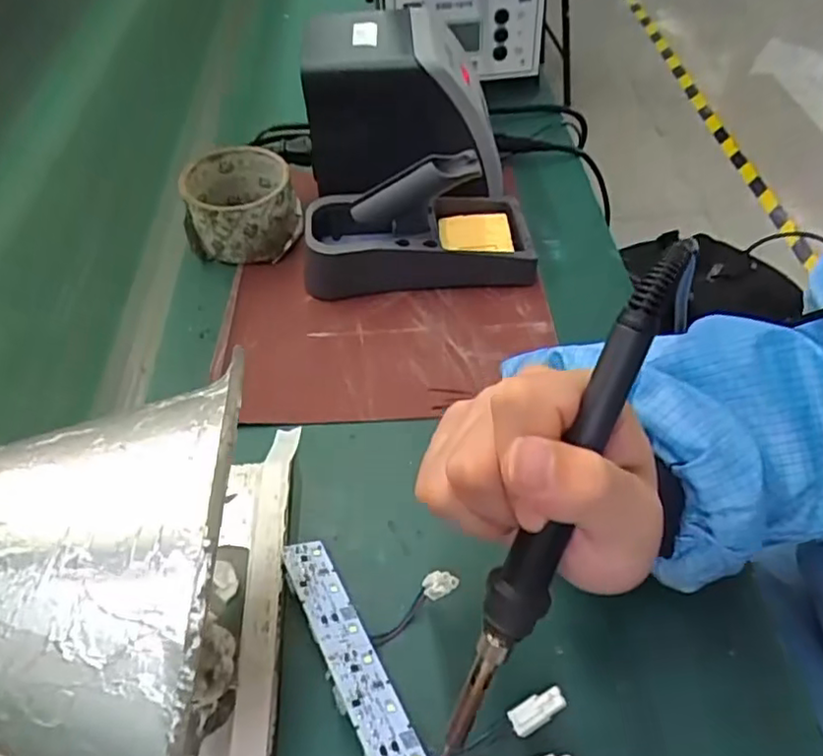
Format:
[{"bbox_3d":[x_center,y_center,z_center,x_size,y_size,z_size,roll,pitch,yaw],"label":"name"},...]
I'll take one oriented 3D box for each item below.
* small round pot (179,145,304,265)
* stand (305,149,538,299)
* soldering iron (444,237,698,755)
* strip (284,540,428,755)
[{"bbox_3d":[-0.133,-0.139,0.504,0.083,0.053,0.086,-3,50,3],"label":"small round pot"},{"bbox_3d":[0.003,-0.118,0.465,0.161,0.080,0.072,-5,50,1],"label":"stand"},{"bbox_3d":[0.049,0.046,0.217,0.018,0.191,0.018,26,16,25],"label":"soldering iron"},{"bbox_3d":[-0.017,0.142,0.276,0.027,0.004,0.179,-3,37,-36],"label":"strip"}]

